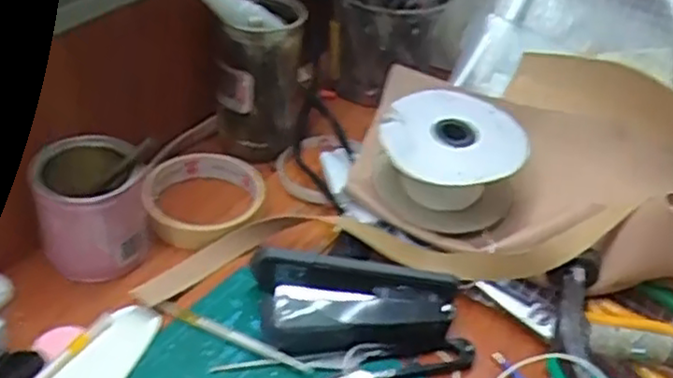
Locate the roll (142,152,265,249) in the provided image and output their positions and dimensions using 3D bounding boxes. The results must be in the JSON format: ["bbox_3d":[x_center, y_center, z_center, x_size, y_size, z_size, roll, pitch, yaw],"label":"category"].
[{"bbox_3d":[-0.096,0.004,0.513,0.082,0.024,0.089,2,39,-7],"label":"roll"}]

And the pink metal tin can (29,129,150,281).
[{"bbox_3d":[-0.158,0.011,0.458,0.065,0.070,0.069,5,39,-4],"label":"pink metal tin can"}]

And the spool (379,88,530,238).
[{"bbox_3d":[0.081,-0.020,0.506,0.096,0.059,0.098,5,39,-4],"label":"spool"}]

